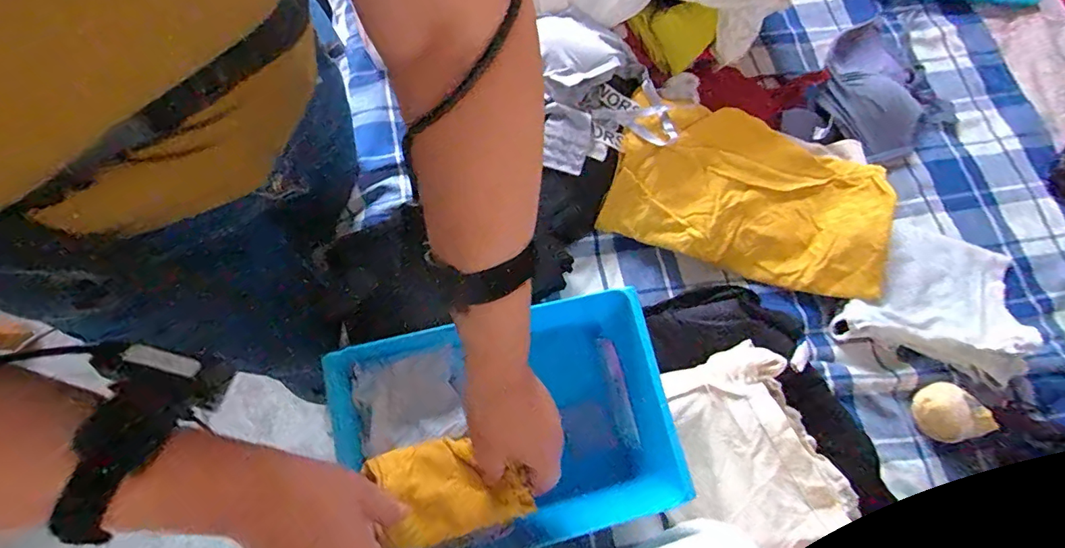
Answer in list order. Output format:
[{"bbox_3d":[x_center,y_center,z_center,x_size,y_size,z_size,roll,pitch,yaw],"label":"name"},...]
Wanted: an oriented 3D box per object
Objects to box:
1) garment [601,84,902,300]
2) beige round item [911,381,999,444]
[{"bbox_3d":[0.262,-0.101,0.607,0.324,0.068,0.193,19,70,4],"label":"garment"},{"bbox_3d":[0.460,0.152,0.553,0.064,0.029,0.063,1,70,-2],"label":"beige round item"}]

